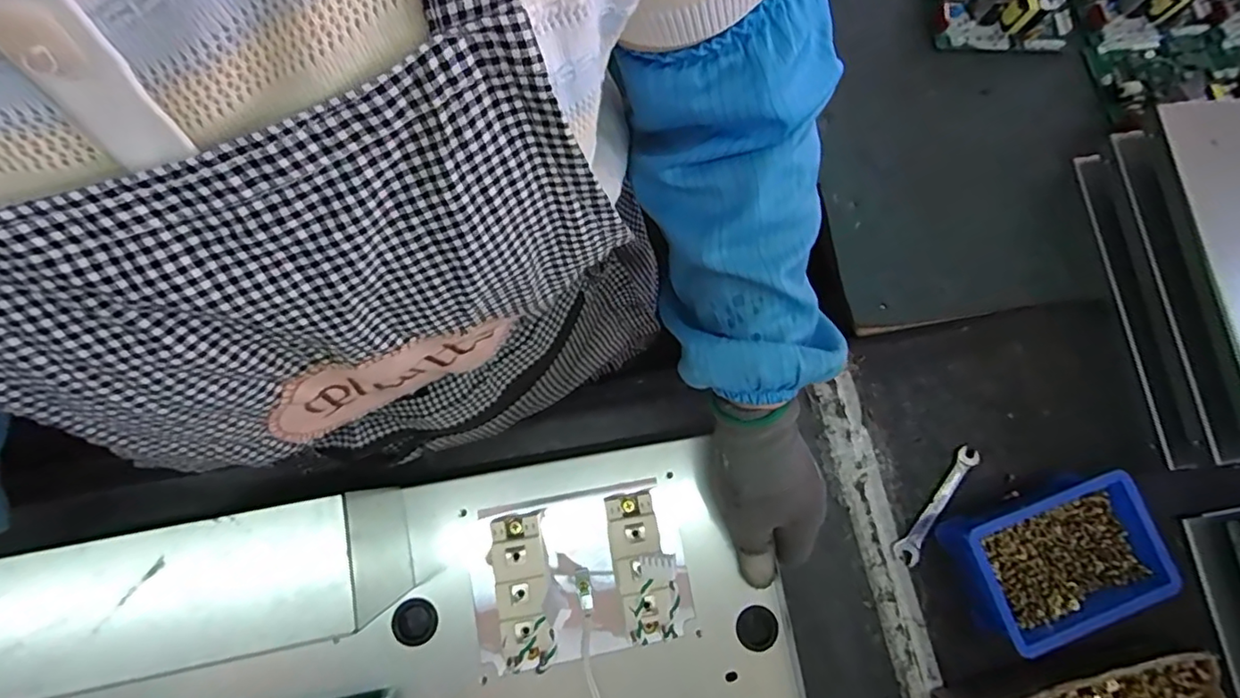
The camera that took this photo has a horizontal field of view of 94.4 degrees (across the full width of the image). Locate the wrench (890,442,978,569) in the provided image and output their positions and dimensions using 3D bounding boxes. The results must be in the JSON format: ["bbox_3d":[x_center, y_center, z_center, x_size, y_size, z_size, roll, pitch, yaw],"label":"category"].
[{"bbox_3d":[0.277,0.136,0.501,0.022,0.007,0.115,41,77,5],"label":"wrench"}]

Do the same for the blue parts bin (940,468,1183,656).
[{"bbox_3d":[0.357,0.171,0.474,0.153,0.052,0.107,-20,81,-7],"label":"blue parts bin"}]

